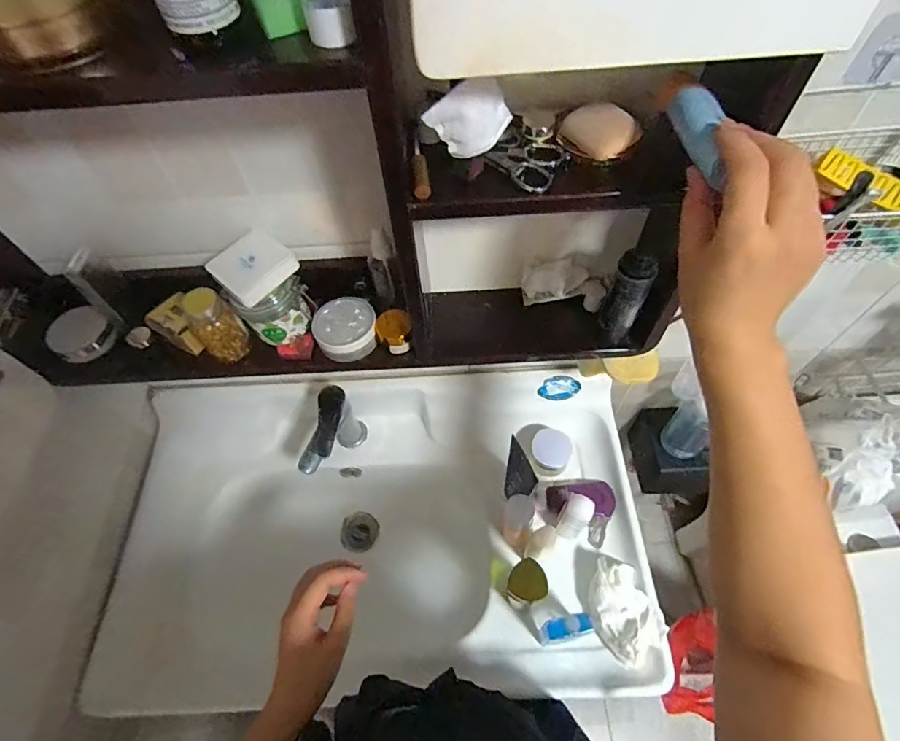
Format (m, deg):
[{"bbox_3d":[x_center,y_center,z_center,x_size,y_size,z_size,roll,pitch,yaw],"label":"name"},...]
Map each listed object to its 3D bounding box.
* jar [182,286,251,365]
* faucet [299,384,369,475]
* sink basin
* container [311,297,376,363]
[{"bbox_3d":[-0.270,-0.052,0.553,0.050,0.087,0.046,-1,58,2],"label":"jar"},{"bbox_3d":[-0.191,0.118,0.785,0.047,0.179,0.136,14,60,12],"label":"faucet"},{"bbox_3d":[-0.106,0.261,0.788,0.791,0.244,0.471,-4,58,1],"label":"sink basin"},{"bbox_3d":[-0.126,-0.049,0.578,0.075,0.042,0.069,-8,58,-2],"label":"container"}]

